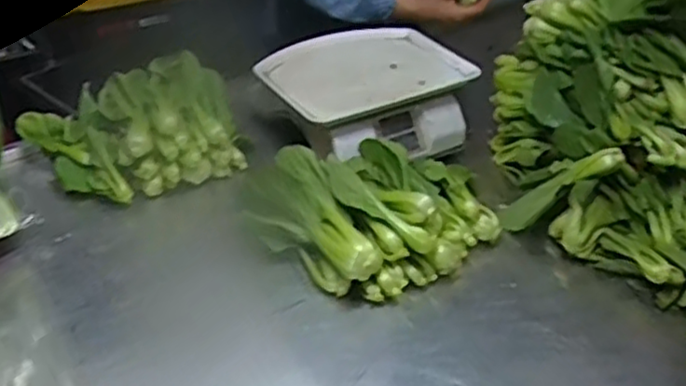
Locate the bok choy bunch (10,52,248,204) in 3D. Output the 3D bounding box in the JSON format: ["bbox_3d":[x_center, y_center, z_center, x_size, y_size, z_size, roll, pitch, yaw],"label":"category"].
[{"bbox_3d":[-0.298,-0.095,1.014,0.292,0.114,0.182,-13,40,-20],"label":"bok choy bunch"}]

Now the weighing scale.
[{"bbox_3d":[0.035,-0.155,1.078,0.289,0.109,0.289,-6,37,-11],"label":"weighing scale"}]

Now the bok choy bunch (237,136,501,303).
[{"bbox_3d":[0.053,0.033,0.898,0.309,0.120,0.198,-12,39,-19],"label":"bok choy bunch"}]

